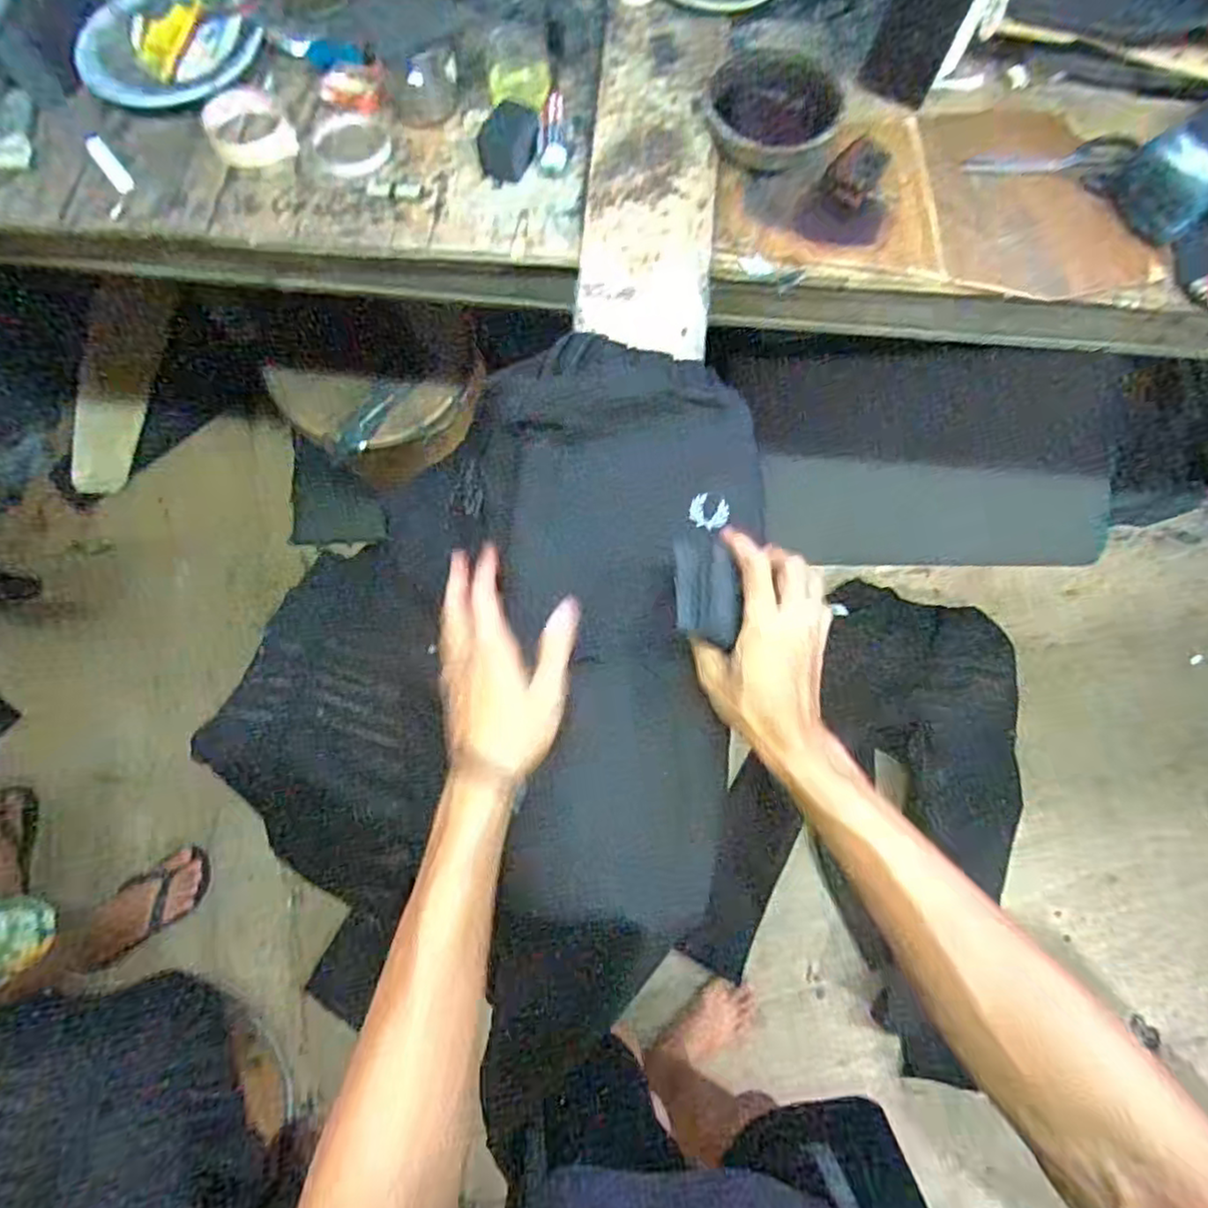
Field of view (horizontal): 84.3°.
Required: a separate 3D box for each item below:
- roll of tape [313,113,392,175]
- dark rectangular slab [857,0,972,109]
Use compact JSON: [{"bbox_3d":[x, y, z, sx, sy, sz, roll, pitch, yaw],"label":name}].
[{"bbox_3d":[-0.270,-0.492,0.714,0.073,0.014,0.071,0,74,0],"label":"roll of tape"},{"bbox_3d":[0.334,-0.620,0.689,0.078,0.157,0.013,34,55,12],"label":"dark rectangular slab"}]

